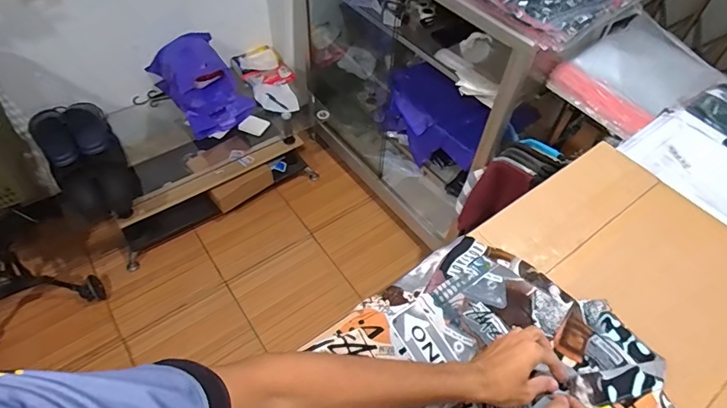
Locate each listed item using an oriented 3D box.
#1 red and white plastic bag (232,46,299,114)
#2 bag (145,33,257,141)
[{"bbox_3d":[-0.380,-0.512,1.827,0.191,0.083,0.332,-24,58,-18],"label":"red and white plastic bag"},{"bbox_3d":[-0.613,-0.468,1.661,0.236,0.274,0.329,-34,61,-24],"label":"bag"}]

